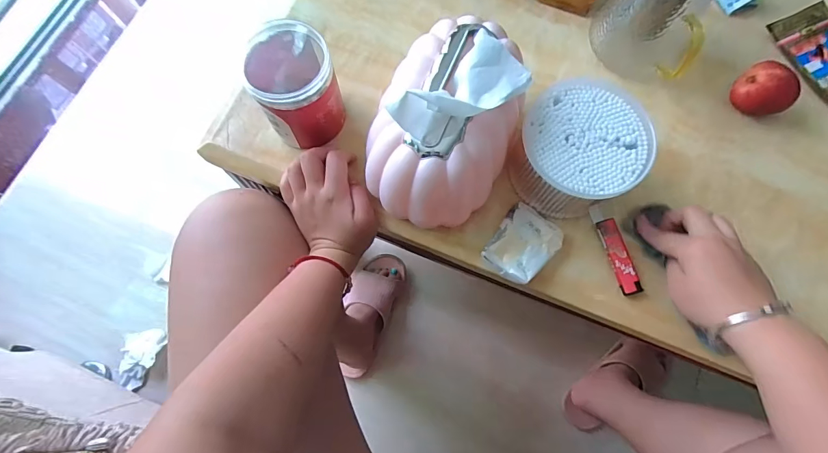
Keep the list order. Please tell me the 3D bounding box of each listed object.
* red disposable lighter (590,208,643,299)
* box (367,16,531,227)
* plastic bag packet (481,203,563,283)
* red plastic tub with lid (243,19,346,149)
[{"bbox_3d":[0.209,0.022,0.409,0.020,0.012,0.097,-15,74,-4],"label":"red disposable lighter"},{"bbox_3d":[0.034,-0.097,0.375,0.121,0.136,0.173,23,75,6],"label":"box"},{"bbox_3d":[0.112,0.019,0.408,0.058,0.017,0.077,39,77,11],"label":"plastic bag packet"},{"bbox_3d":[-0.118,-0.139,0.405,0.078,0.106,0.072,0,73,0],"label":"red plastic tub with lid"}]

